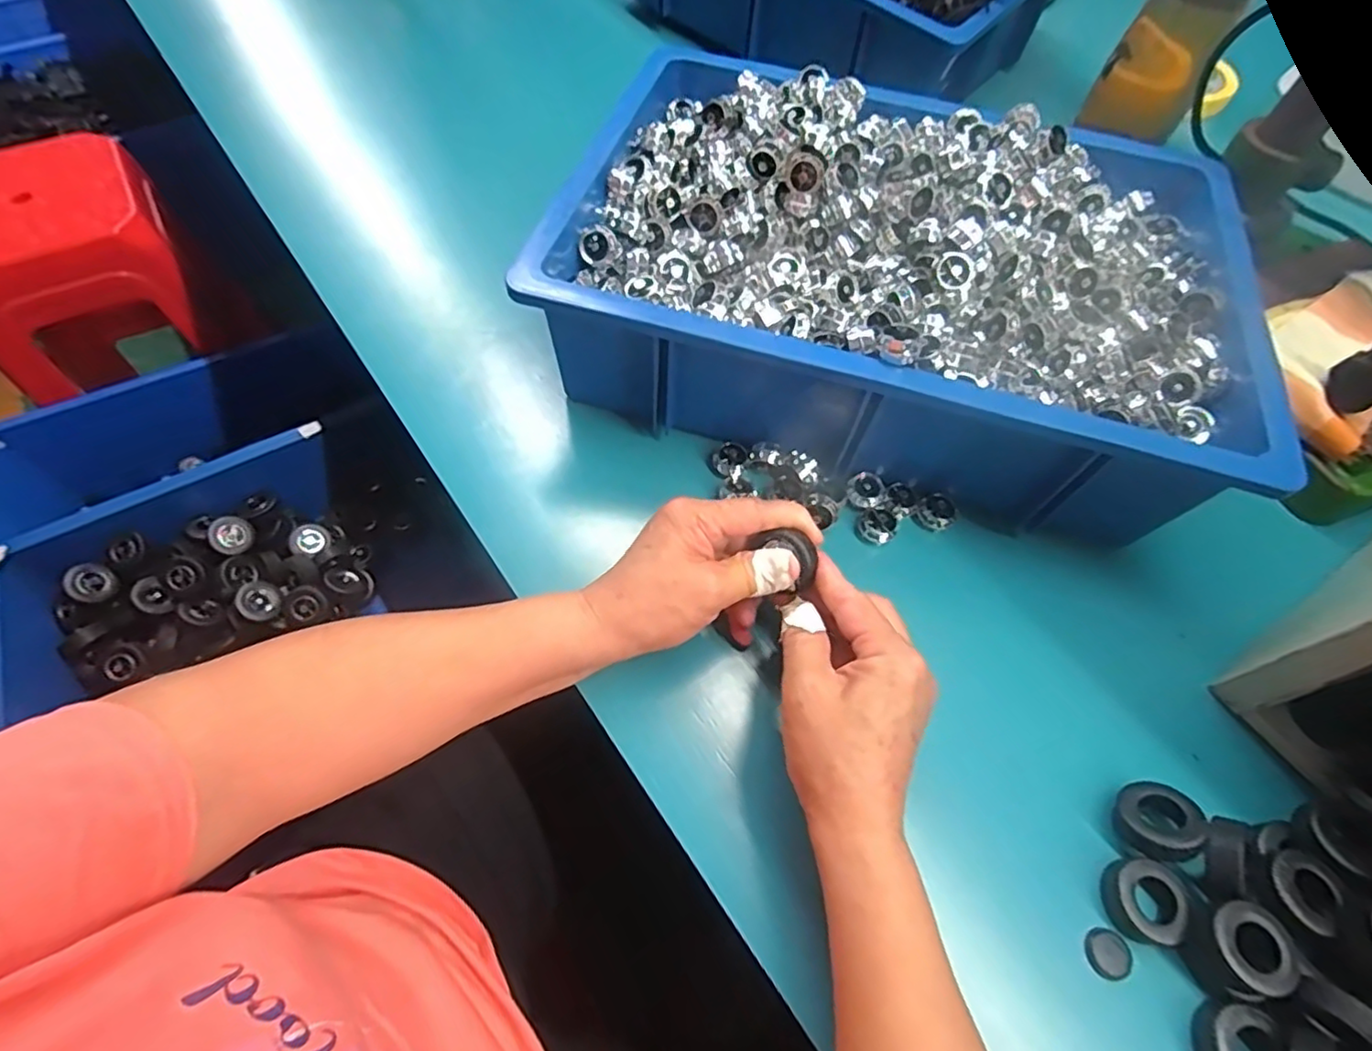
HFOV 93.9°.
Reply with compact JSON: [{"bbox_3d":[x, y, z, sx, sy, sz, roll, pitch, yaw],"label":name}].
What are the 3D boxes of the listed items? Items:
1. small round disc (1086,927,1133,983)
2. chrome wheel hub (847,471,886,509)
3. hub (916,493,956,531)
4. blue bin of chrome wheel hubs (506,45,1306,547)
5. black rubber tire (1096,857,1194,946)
[{"bbox_3d":[0.205,0.208,0.310,0.021,0.004,0.021,1,61,-1],"label":"small round disc"},{"bbox_3d":[0.121,-0.023,0.427,0.023,0.012,0.021,1,61,-1],"label":"chrome wheel hub"},{"bbox_3d":[0.168,-0.007,0.430,0.021,0.020,0.018,34,66,16],"label":"hub"},{"bbox_3d":[0.152,-0.178,0.464,0.437,0.127,0.304,14,62,6],"label":"blue bin of chrome wheel hubs"},{"bbox_3d":[0.225,0.184,0.314,0.032,0.017,0.037,5,61,1],"label":"black rubber tire"}]

